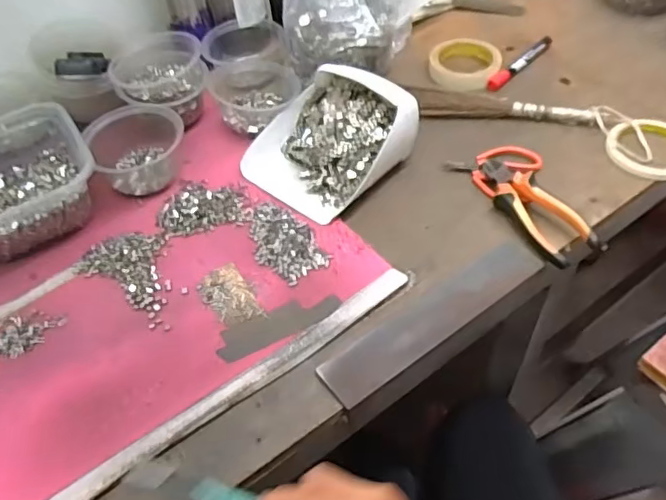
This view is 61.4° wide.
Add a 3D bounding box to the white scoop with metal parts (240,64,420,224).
[{"bbox_3d":[-0.007,-0.131,0.641,0.160,0.078,0.164,32,60,24],"label":"white scoop with metal parts"}]

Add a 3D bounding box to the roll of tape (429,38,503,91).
[{"bbox_3d":[0.184,-0.255,0.785,0.097,0.025,0.099,-3,50,3],"label":"roll of tape"}]

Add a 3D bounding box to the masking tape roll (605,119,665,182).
[{"bbox_3d":[0.377,-0.121,0.658,0.096,0.010,0.099,-26,52,-16],"label":"masking tape roll"}]

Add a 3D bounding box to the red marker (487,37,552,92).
[{"bbox_3d":[0.267,-0.267,0.787,0.018,0.011,0.155,35,61,29],"label":"red marker"}]

